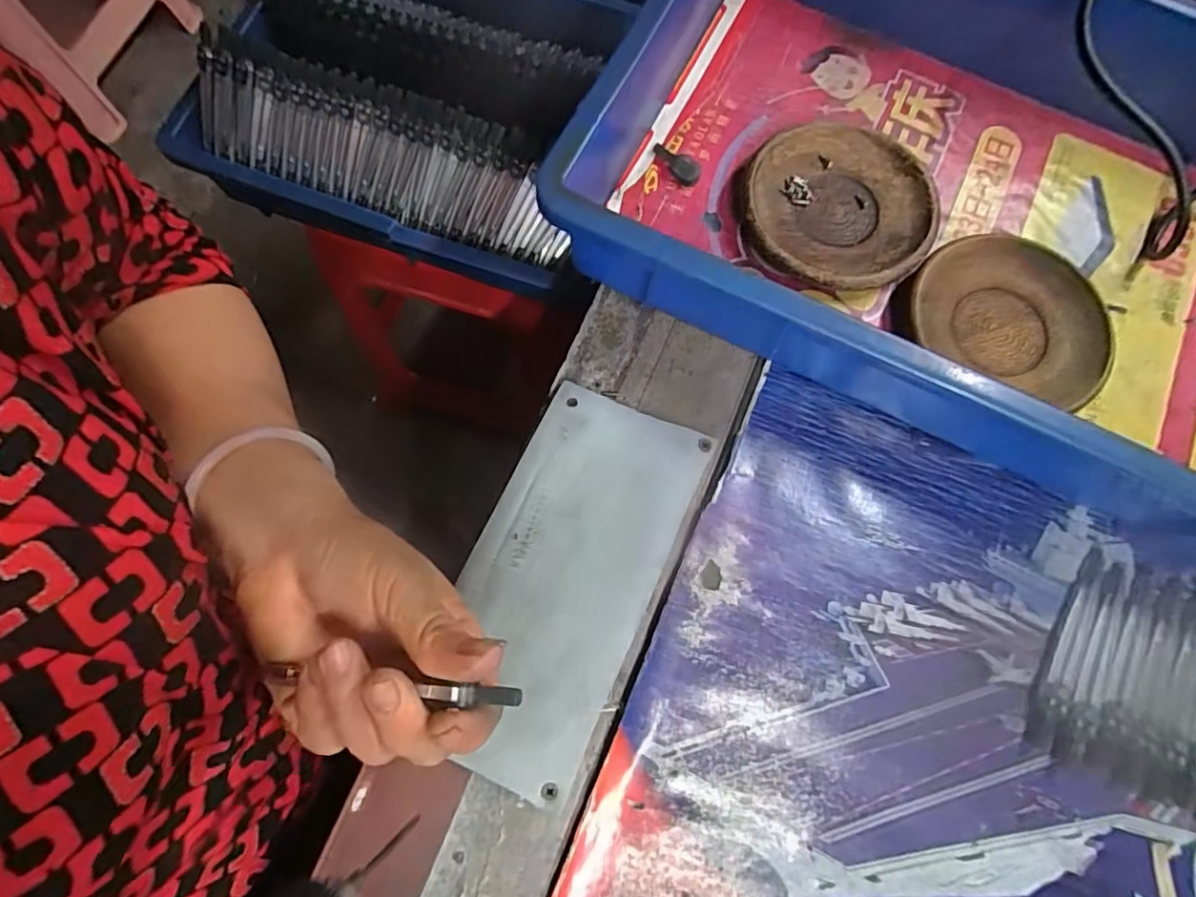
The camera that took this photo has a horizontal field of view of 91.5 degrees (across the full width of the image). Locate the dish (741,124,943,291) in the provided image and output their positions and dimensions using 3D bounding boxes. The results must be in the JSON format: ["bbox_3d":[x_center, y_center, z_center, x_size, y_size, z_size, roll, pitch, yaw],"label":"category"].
[{"bbox_3d":[0.146,-0.146,0.357,0.109,0.019,0.118,0,75,-1],"label":"dish"}]

